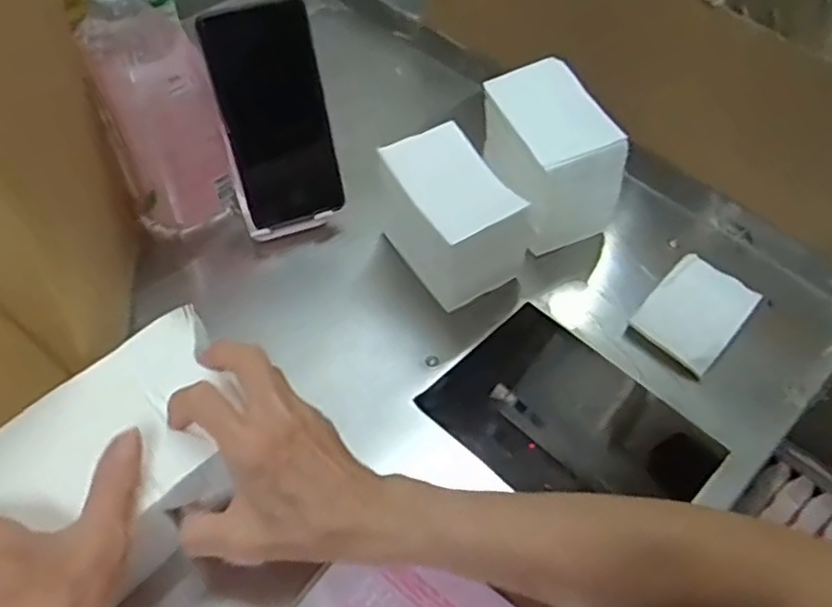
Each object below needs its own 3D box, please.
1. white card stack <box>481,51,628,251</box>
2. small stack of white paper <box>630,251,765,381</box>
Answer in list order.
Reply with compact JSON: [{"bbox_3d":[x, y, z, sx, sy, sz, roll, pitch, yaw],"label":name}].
[{"bbox_3d":[0.099,-0.111,0.555,0.075,0.106,0.106,-19,55,-17],"label":"white card stack"},{"bbox_3d":[0.209,0.004,0.524,0.065,0.012,0.091,36,58,24],"label":"small stack of white paper"}]

